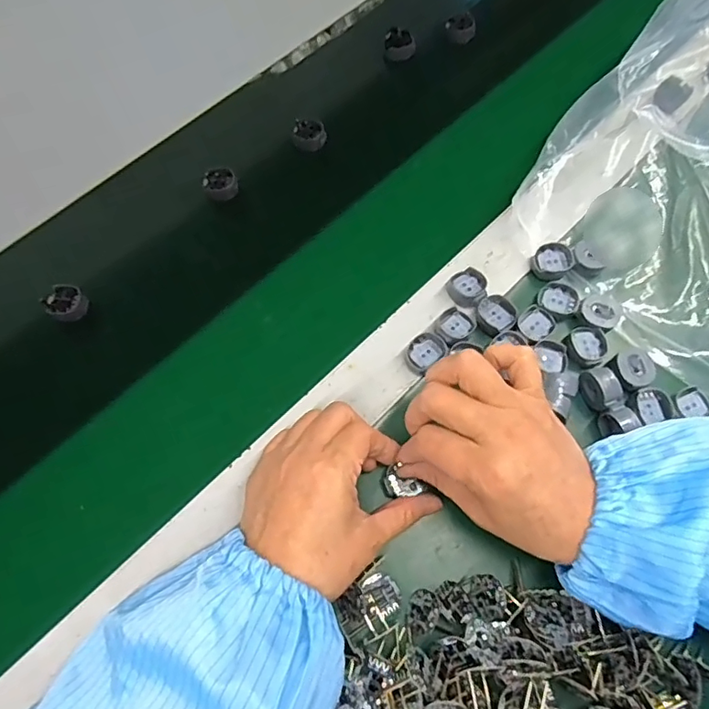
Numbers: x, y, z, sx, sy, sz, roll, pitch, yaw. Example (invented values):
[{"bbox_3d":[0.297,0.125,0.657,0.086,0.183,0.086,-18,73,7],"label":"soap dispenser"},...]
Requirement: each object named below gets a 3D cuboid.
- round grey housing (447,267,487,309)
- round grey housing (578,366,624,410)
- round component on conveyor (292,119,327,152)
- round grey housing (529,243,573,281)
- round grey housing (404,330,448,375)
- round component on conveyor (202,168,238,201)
[{"bbox_3d":[0.085,-0.050,0.400,0.027,0.011,0.028,0,68,-1],"label":"round grey housing"},{"bbox_3d":[0.167,0.022,0.362,0.015,0.020,0.026,-24,70,-10],"label":"round grey housing"},{"bbox_3d":[-0.039,-0.191,0.465,0.028,0.016,0.021,2,68,0],"label":"round component on conveyor"},{"bbox_3d":[0.151,-0.071,0.407,0.028,0.009,0.028,0,68,-1],"label":"round grey housing"},{"bbox_3d":[0.049,-0.002,0.380,0.030,0.010,0.025,-35,73,-14],"label":"round grey housing"},{"bbox_3d":[-0.111,-0.142,0.446,0.027,0.015,0.023,-22,70,-9],"label":"round component on conveyor"}]

